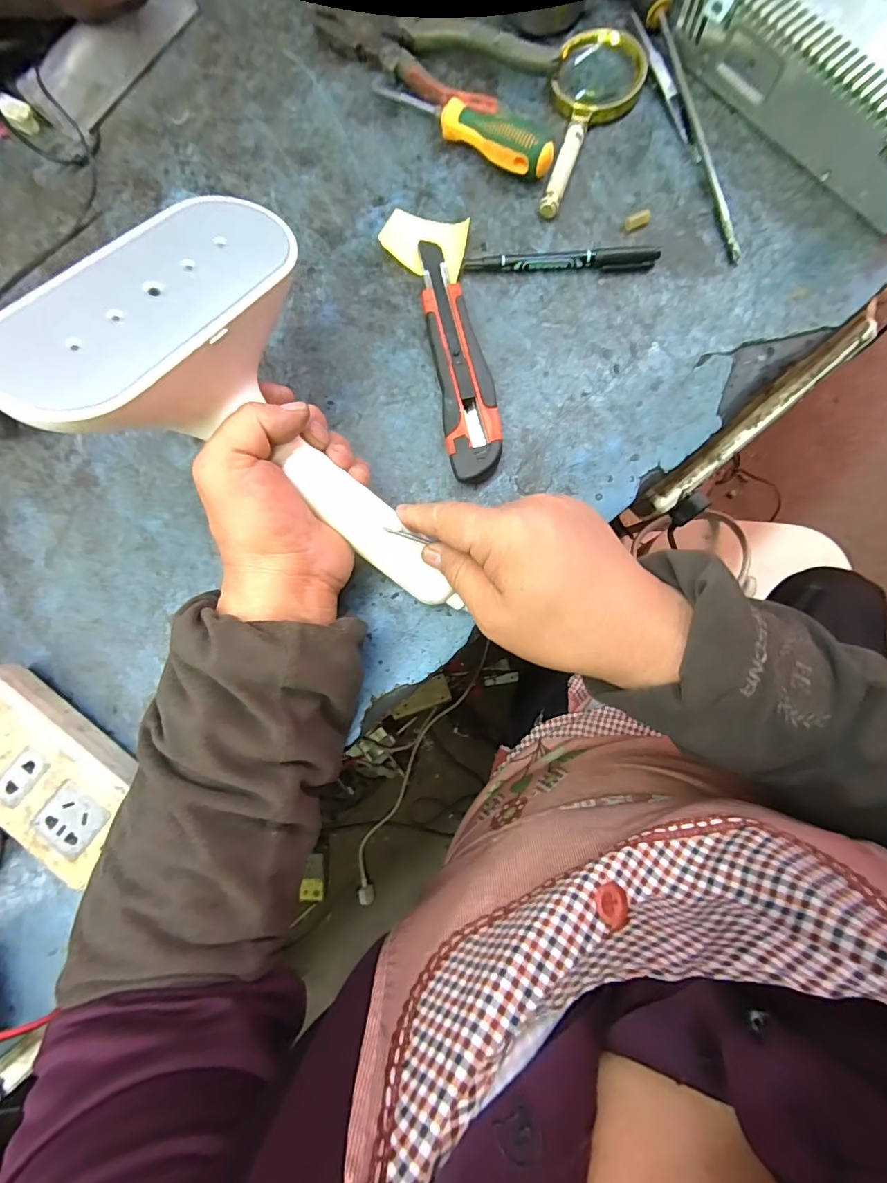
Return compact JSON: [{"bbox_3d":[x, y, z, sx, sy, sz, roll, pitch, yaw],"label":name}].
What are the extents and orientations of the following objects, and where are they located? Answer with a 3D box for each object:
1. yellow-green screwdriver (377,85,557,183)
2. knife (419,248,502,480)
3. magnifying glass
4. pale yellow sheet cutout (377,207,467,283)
[{"bbox_3d":[0.012,-0.346,0.350,0.154,0.029,0.025,40,88,6],"label":"yellow-green screwdriver"},{"bbox_3d":[0.012,-0.165,0.339,0.038,0.018,0.177,-9,84,3],"label":"knife"},{"bbox_3d":[0.101,-0.339,0.349,0.063,0.017,0.139,18,86,5],"label":"magnifying glass"},{"bbox_3d":[-0.014,-0.254,0.349,0.064,0.016,0.040,22,86,5],"label":"pale yellow sheet cutout"}]

